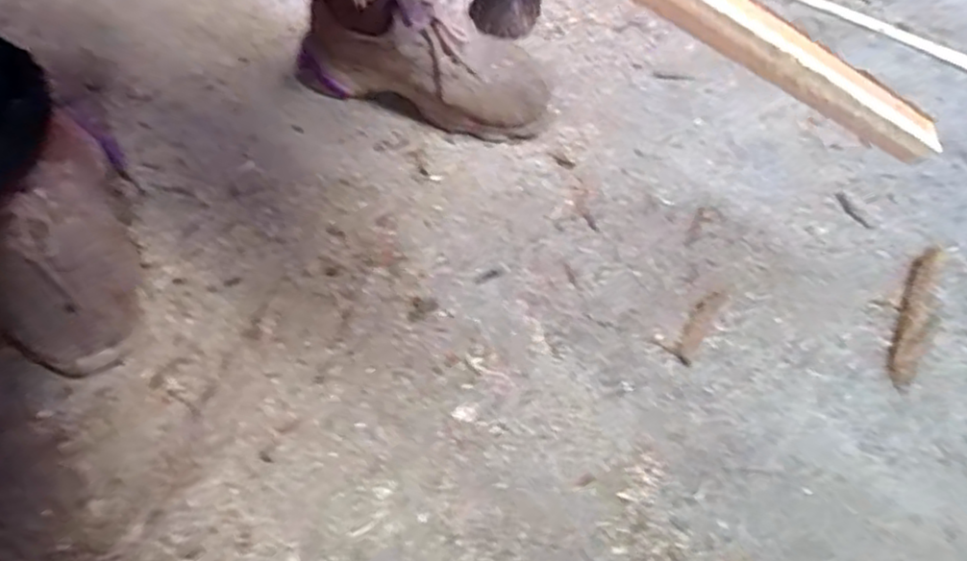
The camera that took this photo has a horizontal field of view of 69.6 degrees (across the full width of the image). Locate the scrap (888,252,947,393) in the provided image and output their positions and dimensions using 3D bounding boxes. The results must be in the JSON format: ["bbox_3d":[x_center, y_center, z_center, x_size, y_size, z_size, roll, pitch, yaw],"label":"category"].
[{"bbox_3d":[0.289,0.023,0.462,0.021,0.004,0.115,22,64,15],"label":"scrap"}]

